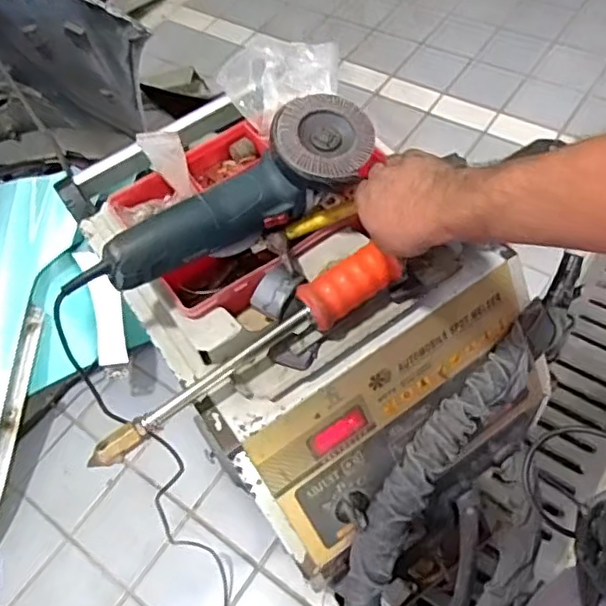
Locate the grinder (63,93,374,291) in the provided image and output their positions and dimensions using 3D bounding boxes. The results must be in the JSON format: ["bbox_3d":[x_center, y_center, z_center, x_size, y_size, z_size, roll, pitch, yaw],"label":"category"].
[{"bbox_3d":[-0.074,-0.096,0.628,0.327,0.076,0.094,-33,64,-3],"label":"grinder"}]

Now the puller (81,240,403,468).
[{"bbox_3d":[-0.049,0.048,0.617,0.345,0.047,0.051,-35,66,-9],"label":"puller"}]

